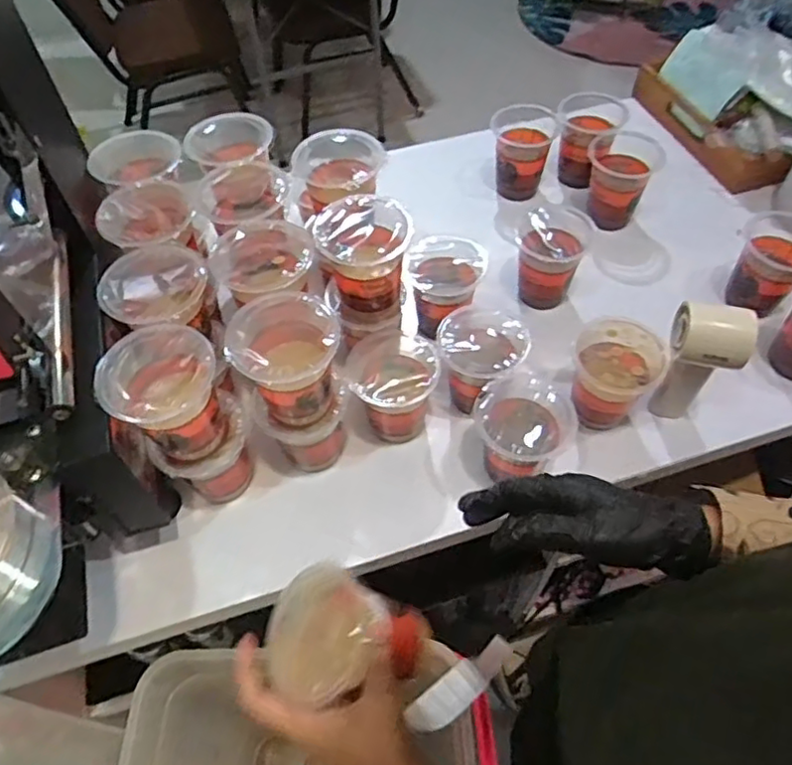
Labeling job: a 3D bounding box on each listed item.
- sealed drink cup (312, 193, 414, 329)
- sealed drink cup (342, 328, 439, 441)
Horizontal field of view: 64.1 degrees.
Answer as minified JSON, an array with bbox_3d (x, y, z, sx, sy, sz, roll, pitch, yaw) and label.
[{"bbox_3d":[-0.029,-0.116,0.621,0.085,0.110,0.082,-1,56,1],"label":"sealed drink cup"},{"bbox_3d":[0.000,0.010,0.653,0.086,0.097,0.088,-1,56,1],"label":"sealed drink cup"}]

